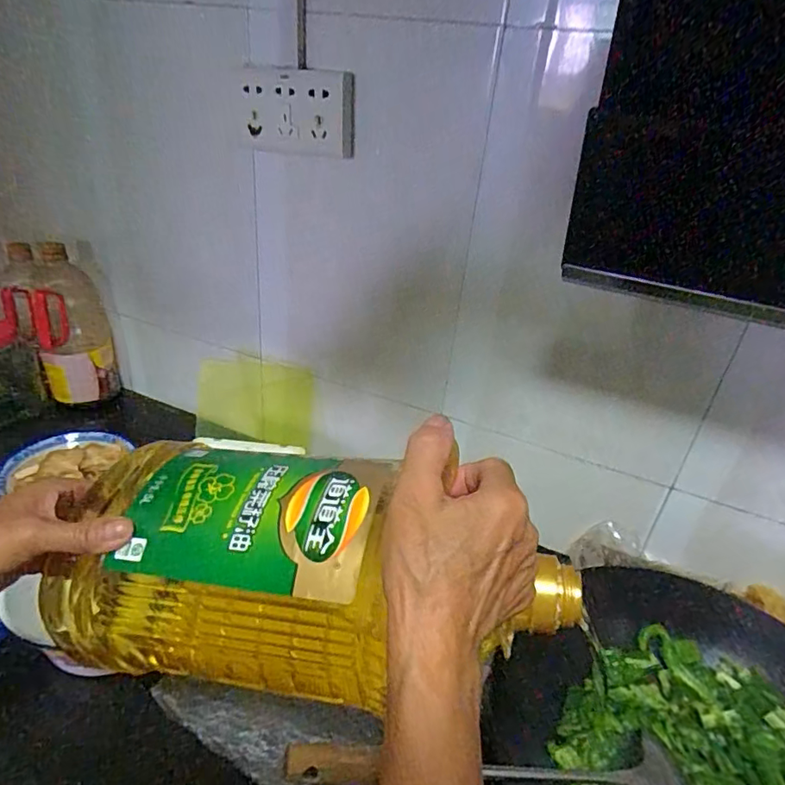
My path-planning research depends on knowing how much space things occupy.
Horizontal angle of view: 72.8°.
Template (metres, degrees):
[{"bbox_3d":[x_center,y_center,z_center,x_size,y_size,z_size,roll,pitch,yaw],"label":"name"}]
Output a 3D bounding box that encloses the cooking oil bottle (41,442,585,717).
[{"bbox_3d":[-0.061,0.124,0.367,0.345,0.139,0.113,10,30,5],"label":"cooking oil bottle"}]

